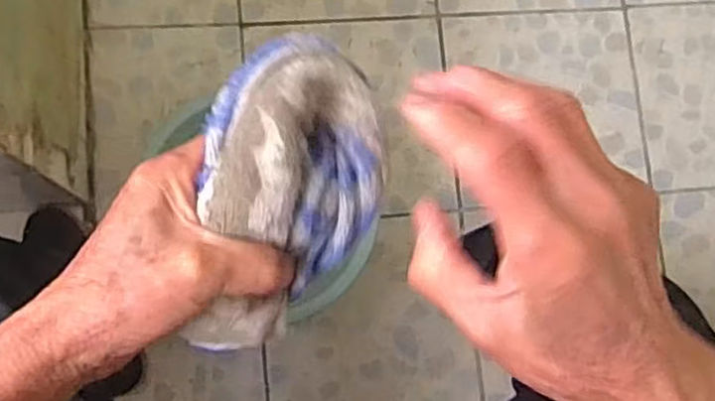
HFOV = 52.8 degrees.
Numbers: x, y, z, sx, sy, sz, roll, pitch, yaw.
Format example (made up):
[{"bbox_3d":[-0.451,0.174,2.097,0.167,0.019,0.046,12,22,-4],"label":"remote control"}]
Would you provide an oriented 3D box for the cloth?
[{"bbox_3d":[-0.030,-0.005,0.331,0.080,0.065,0.146,5,82,-4],"label":"cloth"}]

